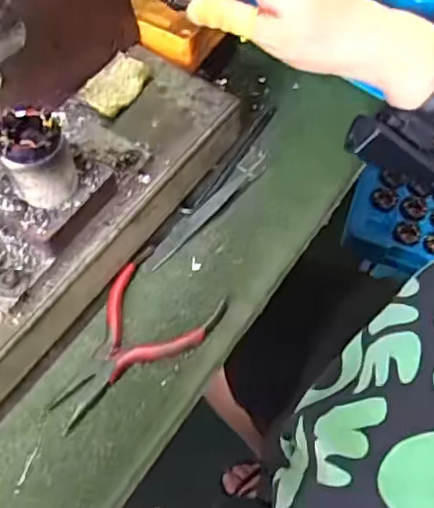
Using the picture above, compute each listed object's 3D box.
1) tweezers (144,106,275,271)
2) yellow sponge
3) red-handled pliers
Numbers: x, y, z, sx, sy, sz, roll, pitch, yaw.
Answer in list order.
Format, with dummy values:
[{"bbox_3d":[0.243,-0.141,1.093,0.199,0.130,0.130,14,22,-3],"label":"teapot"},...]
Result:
[{"bbox_3d":[0.004,-0.047,0.421,0.028,0.008,0.160,32,66,15],"label":"tweezers"},{"bbox_3d":[-0.069,-0.117,0.397,0.032,0.006,0.049,33,66,16],"label":"yellow sponge"},{"bbox_3d":[-0.058,0.056,0.362,0.069,0.011,0.119,36,66,19],"label":"red-handled pliers"}]

